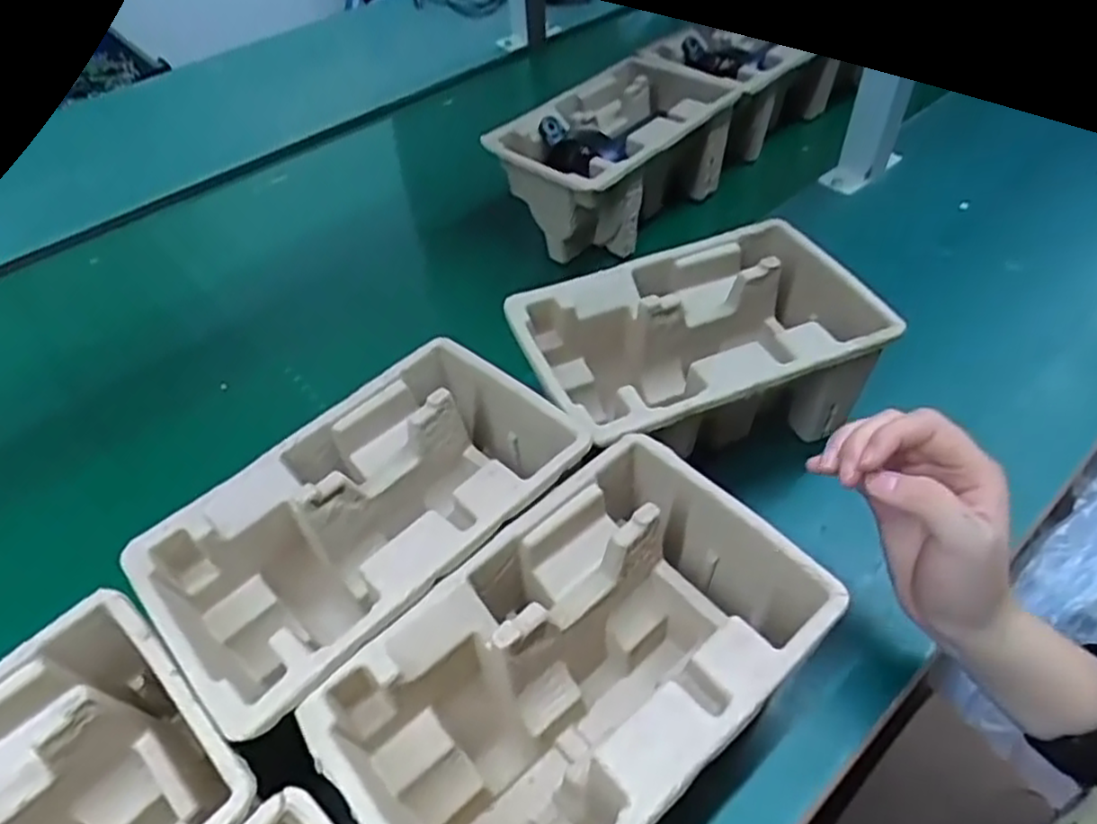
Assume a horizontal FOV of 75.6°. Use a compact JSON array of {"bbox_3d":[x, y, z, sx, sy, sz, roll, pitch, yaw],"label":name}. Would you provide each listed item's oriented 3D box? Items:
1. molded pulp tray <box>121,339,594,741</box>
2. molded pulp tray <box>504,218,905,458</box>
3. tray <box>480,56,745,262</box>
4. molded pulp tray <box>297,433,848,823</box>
[{"bbox_3d":[-0.099,0.072,0.407,0.221,0.094,0.134,-38,57,-26],"label":"molded pulp tray"},{"bbox_3d":[0.095,-0.034,0.488,0.211,0.093,0.133,-18,50,-12],"label":"molded pulp tray"},{"bbox_3d":[0.065,-0.237,0.668,0.145,0.107,0.205,34,59,28],"label":"tray"},{"bbox_3d":[0.014,0.141,0.361,0.223,0.110,0.142,-36,56,-25],"label":"molded pulp tray"}]

